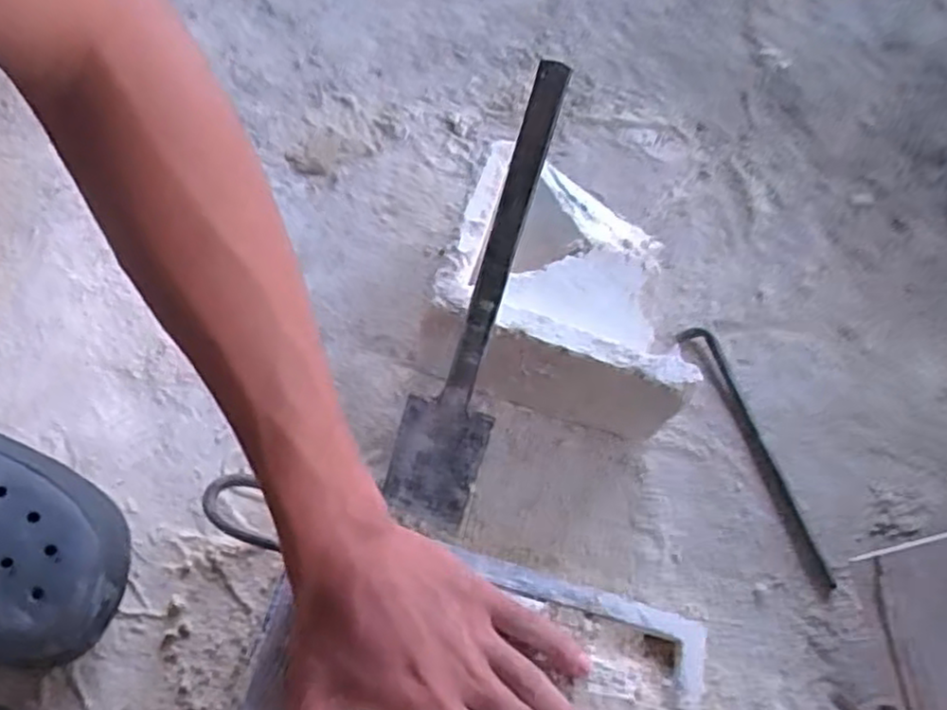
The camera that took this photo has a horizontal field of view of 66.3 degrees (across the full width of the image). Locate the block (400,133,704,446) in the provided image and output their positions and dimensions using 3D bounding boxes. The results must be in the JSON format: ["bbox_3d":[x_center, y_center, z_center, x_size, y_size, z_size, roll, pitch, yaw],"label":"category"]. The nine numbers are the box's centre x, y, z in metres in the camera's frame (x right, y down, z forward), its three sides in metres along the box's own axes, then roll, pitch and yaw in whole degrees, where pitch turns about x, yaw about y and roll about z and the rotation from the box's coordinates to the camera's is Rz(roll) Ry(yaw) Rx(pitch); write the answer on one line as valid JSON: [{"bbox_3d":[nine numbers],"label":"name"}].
[{"bbox_3d":[0.070,-0.049,0.576,0.192,0.120,0.179,13,63,0],"label":"block"}]

